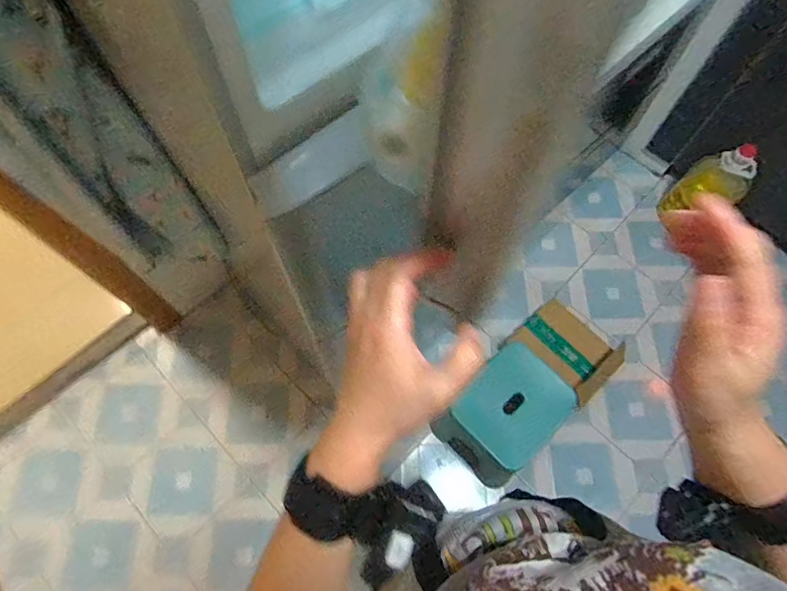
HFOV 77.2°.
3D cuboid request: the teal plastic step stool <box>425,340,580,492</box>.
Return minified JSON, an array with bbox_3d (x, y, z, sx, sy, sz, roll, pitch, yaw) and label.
[{"bbox_3d":[0.281,0.306,1.252,0.218,0.250,0.267,41,73,13],"label":"teal plastic step stool"}]

